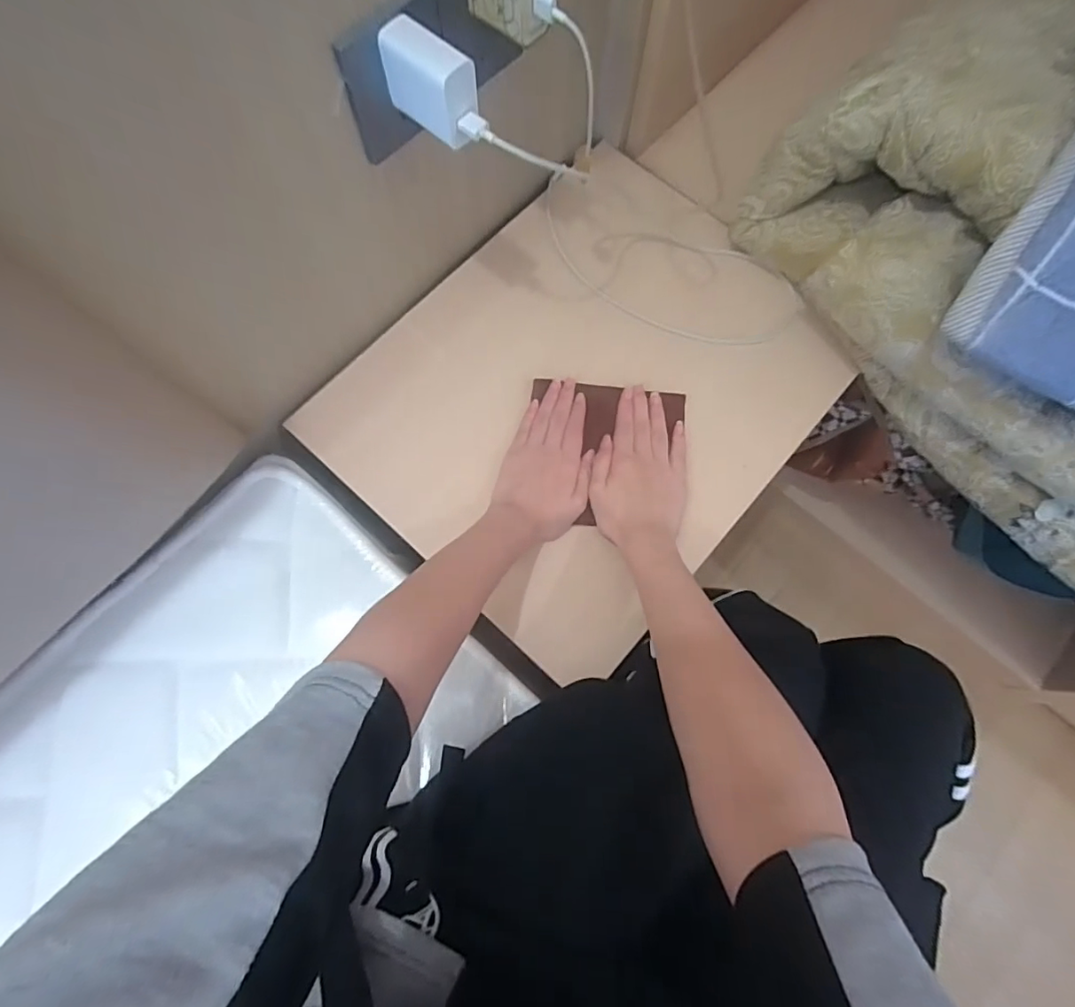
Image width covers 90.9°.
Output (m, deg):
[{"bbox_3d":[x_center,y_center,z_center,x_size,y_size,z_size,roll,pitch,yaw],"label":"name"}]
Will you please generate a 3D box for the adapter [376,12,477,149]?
[{"bbox_3d":[-0.074,-0.291,0.372,0.067,0.059,0.030,42,78,10],"label":"adapter"}]

